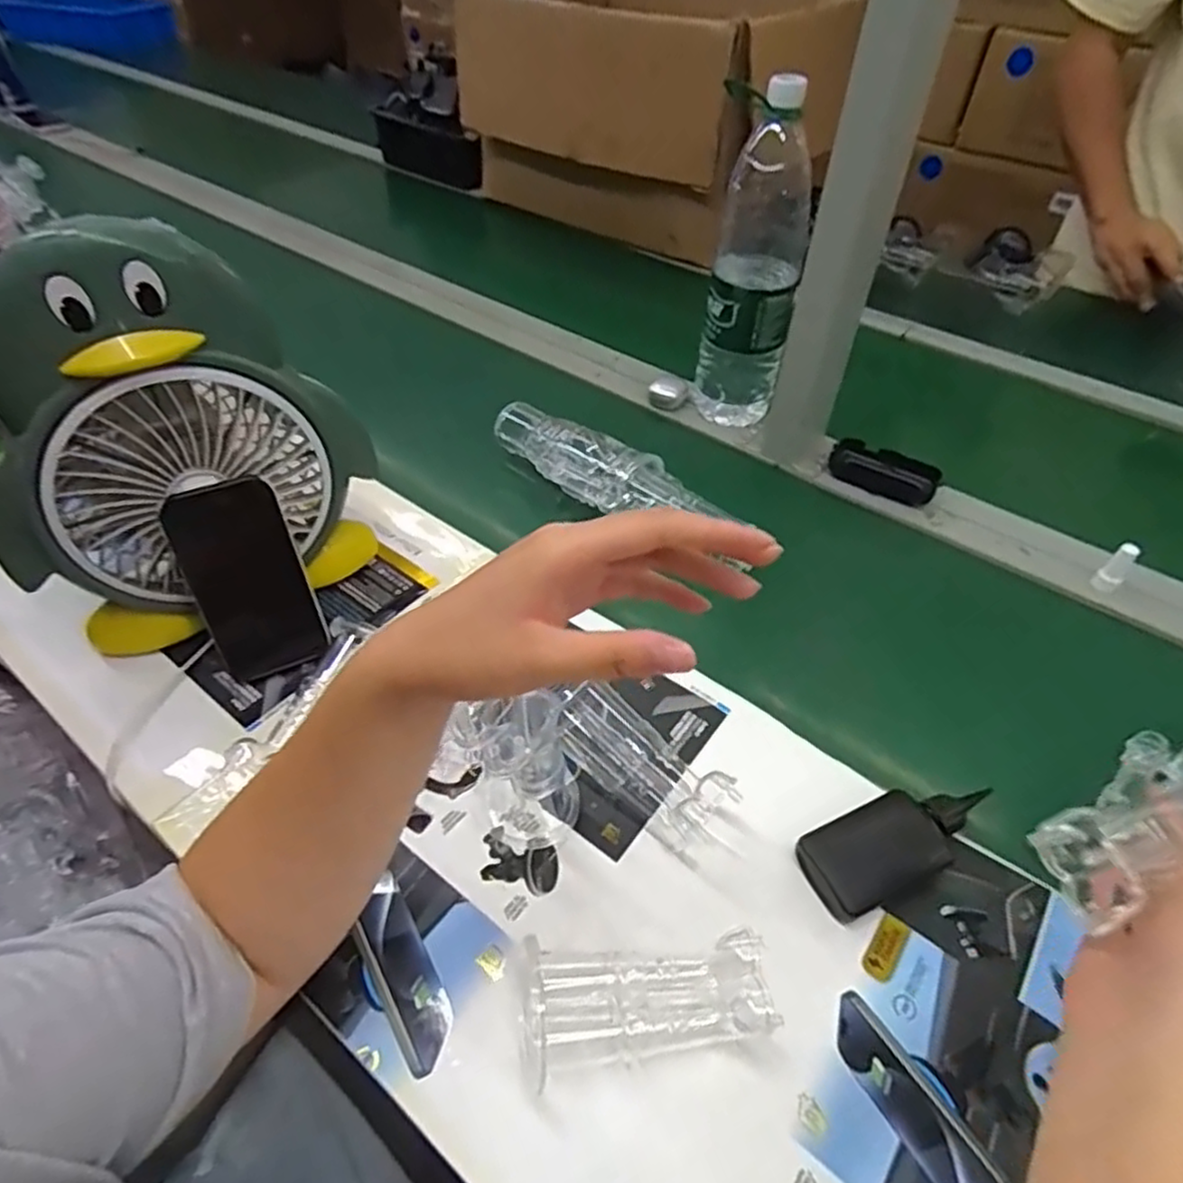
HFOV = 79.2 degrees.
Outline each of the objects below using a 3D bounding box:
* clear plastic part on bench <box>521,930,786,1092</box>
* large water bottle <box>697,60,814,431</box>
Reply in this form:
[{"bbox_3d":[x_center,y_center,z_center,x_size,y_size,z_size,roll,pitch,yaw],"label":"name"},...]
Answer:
[{"bbox_3d":[0.028,0.222,0.392,0.130,0.051,0.059,-7,48,-9],"label":"clear plastic part on bench"},{"bbox_3d":[0.169,-0.324,0.739,0.091,0.320,0.074,11,48,7],"label":"large water bottle"}]

